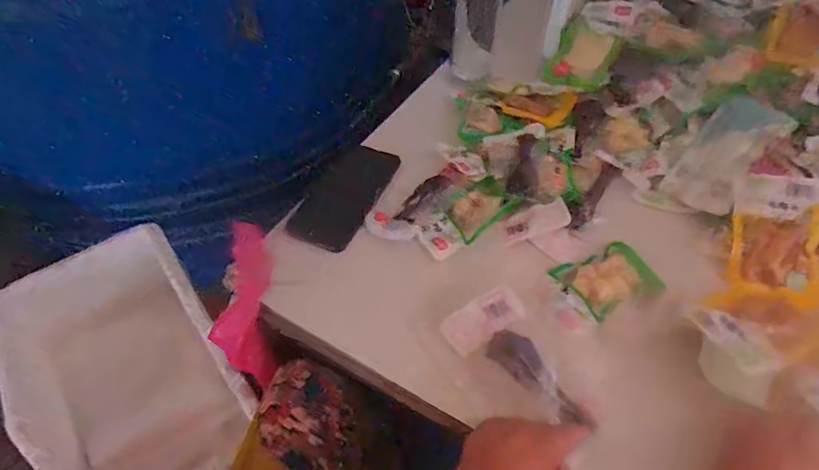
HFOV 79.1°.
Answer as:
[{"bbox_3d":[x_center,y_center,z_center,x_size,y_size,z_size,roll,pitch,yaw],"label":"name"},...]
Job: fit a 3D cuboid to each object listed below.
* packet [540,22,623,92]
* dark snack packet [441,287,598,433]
[{"bbox_3d":[0.241,-0.244,0.693,0.084,0.015,0.102,28,80,14],"label":"packet"},{"bbox_3d":[0.101,0.110,0.446,0.074,0.023,0.144,-31,54,-21],"label":"dark snack packet"}]

